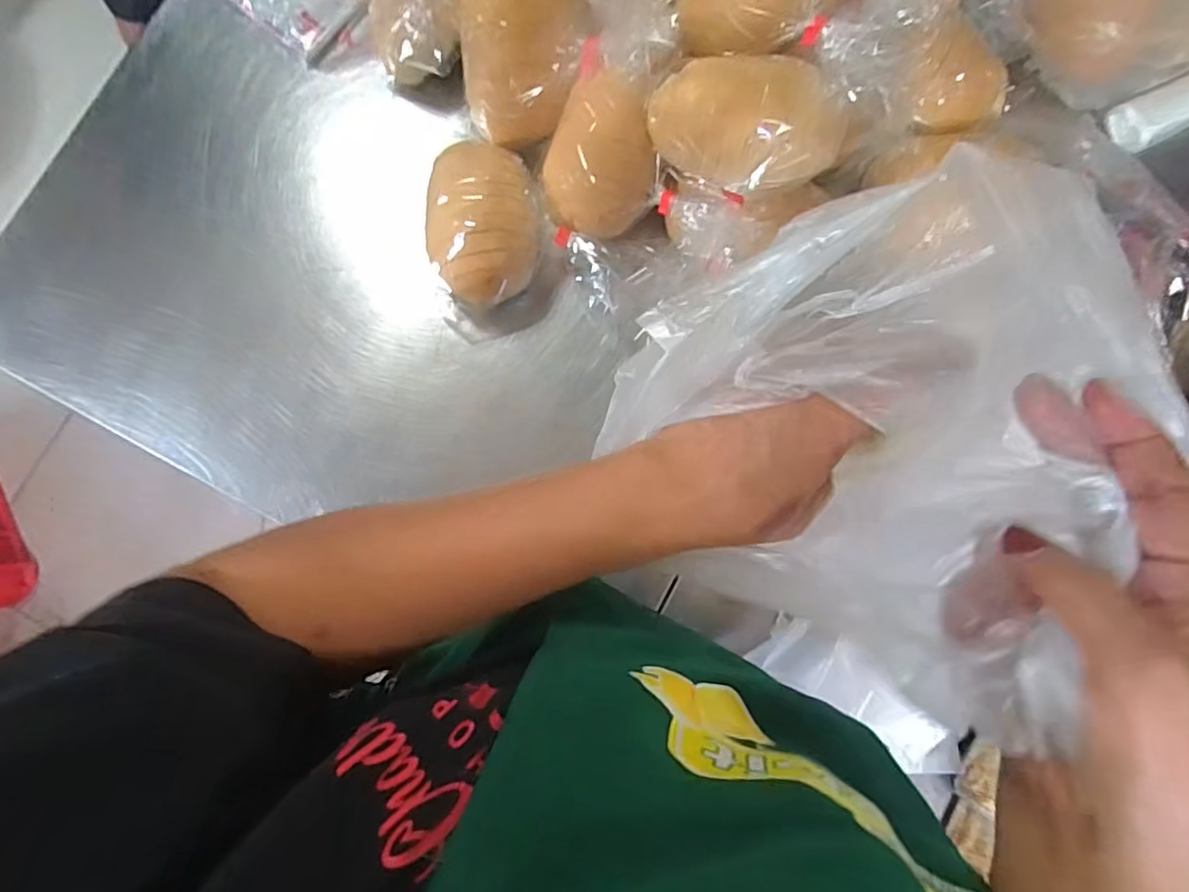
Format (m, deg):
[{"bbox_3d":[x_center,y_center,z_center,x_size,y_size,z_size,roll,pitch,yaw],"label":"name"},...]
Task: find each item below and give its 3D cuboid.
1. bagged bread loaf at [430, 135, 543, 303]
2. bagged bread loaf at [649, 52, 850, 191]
[{"bbox_3d":[-0.084,-0.171,0.468,0.081,0.066,0.120,-3,84,-1],"label":"bagged bread loaf"},{"bbox_3d":[0.099,-0.208,0.394,0.126,0.047,0.065,11,84,0],"label":"bagged bread loaf"}]

